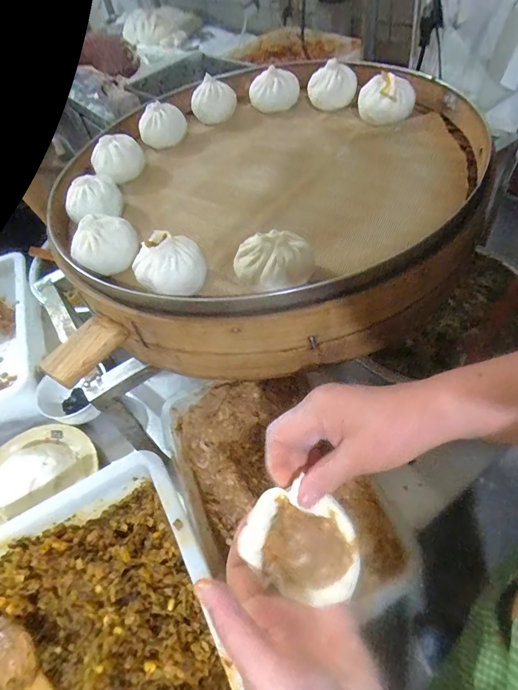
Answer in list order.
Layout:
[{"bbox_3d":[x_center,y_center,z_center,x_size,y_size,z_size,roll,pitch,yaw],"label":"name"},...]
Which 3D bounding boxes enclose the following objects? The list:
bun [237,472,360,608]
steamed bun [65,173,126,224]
[{"bbox_3d":[0.034,0.153,0.314,0.093,0.038,0.073,31,75,3],"label":"bun"},{"bbox_3d":[-0.194,-0.172,0.472,0.066,0.038,0.062,-19,53,-4],"label":"steamed bun"}]

